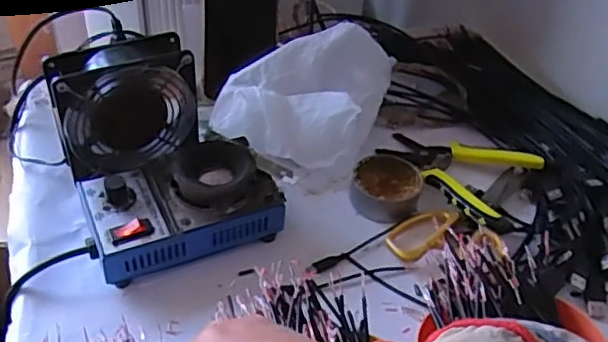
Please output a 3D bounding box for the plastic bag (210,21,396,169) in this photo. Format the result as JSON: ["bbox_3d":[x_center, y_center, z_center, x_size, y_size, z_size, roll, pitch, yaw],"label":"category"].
[{"bbox_3d":[0.000,-0.083,0.610,0.143,0.088,0.122,21,44,16],"label":"plastic bag"}]

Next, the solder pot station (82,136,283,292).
[{"bbox_3d":[-0.101,0.023,0.513,0.150,0.062,0.096,-15,46,-21],"label":"solder pot station"}]

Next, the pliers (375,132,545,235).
[{"bbox_3d":[0.143,-0.003,0.595,0.147,0.032,0.112,29,47,23],"label":"pliers"}]

